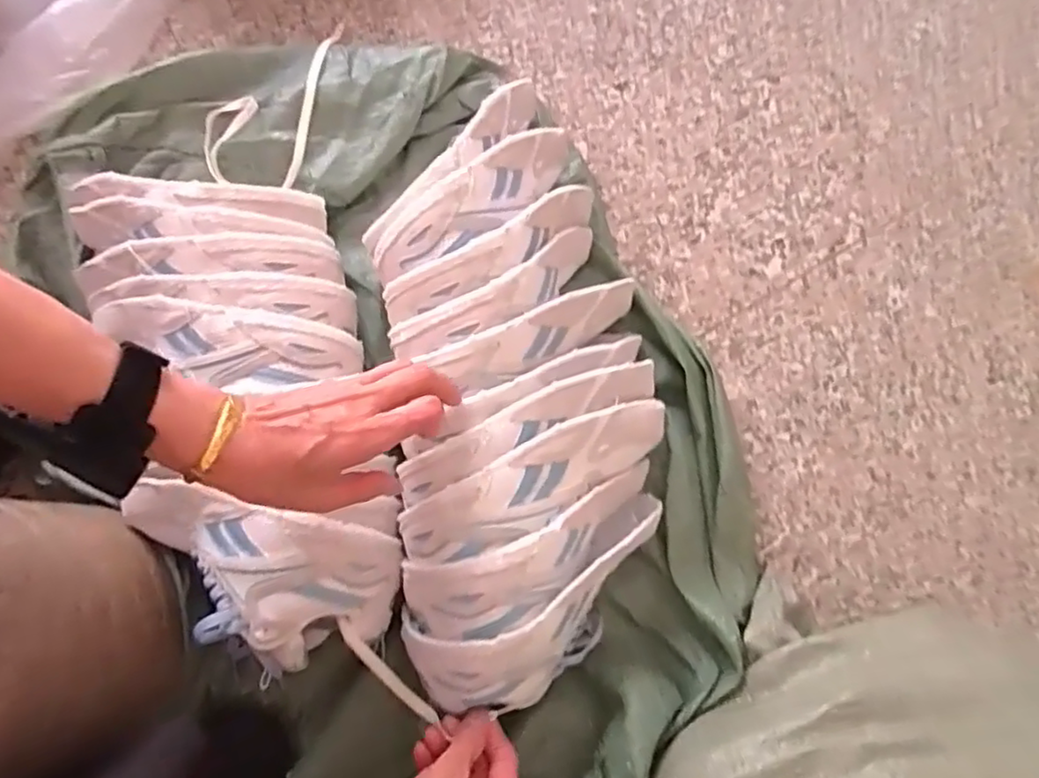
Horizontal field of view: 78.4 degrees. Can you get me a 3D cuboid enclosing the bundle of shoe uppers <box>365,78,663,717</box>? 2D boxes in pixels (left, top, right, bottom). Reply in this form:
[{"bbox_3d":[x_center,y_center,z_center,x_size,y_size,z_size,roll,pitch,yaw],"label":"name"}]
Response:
[{"bbox_3d":[0.000,-0.009,0.515,0.203,0.107,0.469,-2,77,0],"label":"bundle of shoe uppers"}]

